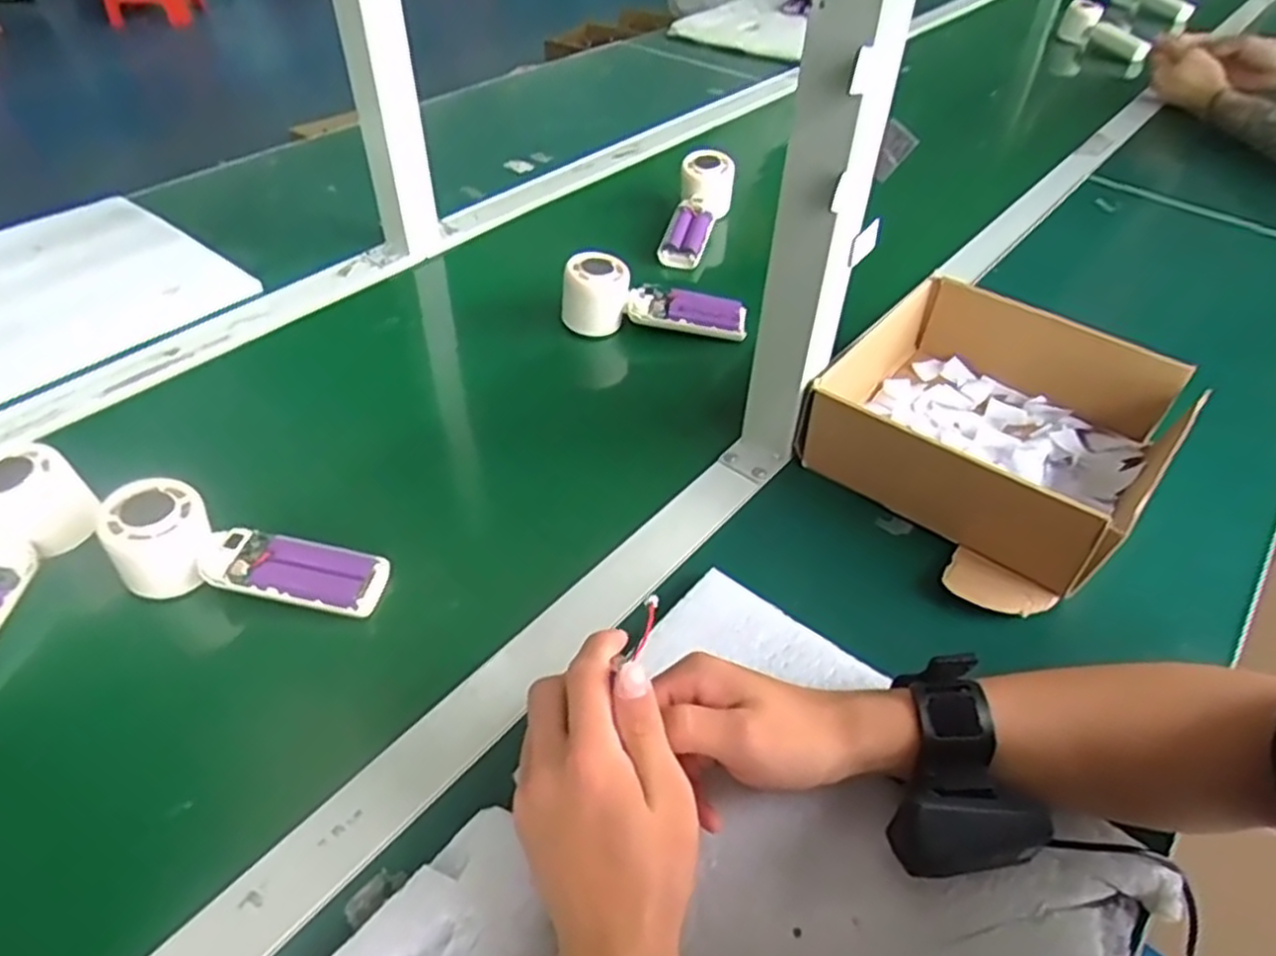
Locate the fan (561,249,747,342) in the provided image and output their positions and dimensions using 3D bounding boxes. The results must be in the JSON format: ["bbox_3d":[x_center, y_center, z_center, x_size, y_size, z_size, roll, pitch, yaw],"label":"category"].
[{"bbox_3d":[0.015,-0.159,0.696,0.162,0.053,0.050,2,44,0],"label":"fan"}]

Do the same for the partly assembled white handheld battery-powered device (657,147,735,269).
[{"bbox_3d":[0.060,-0.283,0.830,0.055,0.046,0.158,14,59,12],"label":"partly assembled white handheld battery-powered device"}]

